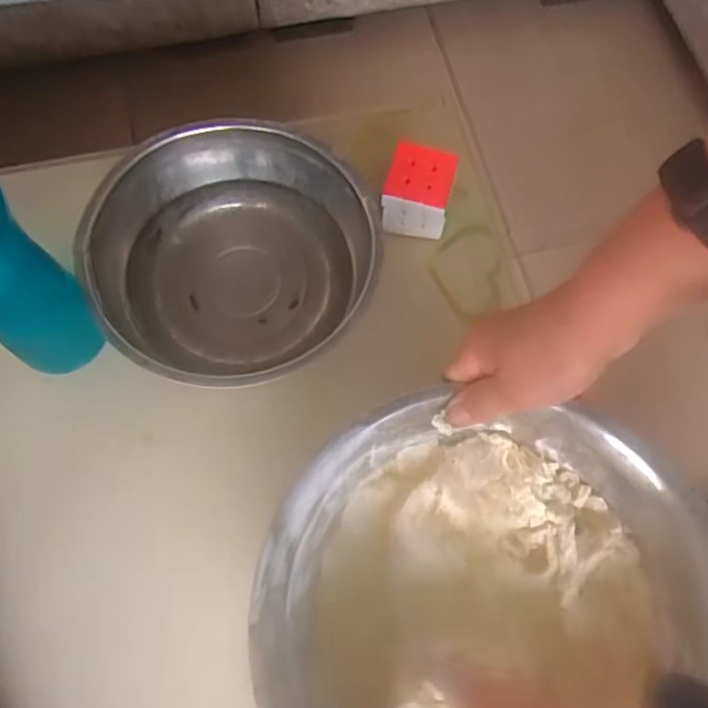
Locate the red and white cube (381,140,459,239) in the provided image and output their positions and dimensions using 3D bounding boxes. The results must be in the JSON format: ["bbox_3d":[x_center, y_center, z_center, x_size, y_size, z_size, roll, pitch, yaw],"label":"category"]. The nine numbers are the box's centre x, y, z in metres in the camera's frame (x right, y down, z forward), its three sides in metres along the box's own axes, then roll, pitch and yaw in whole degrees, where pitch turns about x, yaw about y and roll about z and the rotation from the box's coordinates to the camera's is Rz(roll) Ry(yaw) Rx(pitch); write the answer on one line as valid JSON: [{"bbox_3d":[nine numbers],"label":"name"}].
[{"bbox_3d":[0.055,-0.141,0.557,0.055,0.051,0.055,10,70,1],"label":"red and white cube"}]

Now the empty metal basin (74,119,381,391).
[{"bbox_3d":[-0.098,-0.075,0.516,0.204,0.079,0.216,1,70,-2],"label":"empty metal basin"}]

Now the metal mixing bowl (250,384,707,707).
[{"bbox_3d":[0.069,0.175,0.417,0.250,0.111,0.265,1,70,-2],"label":"metal mixing bowl"}]

